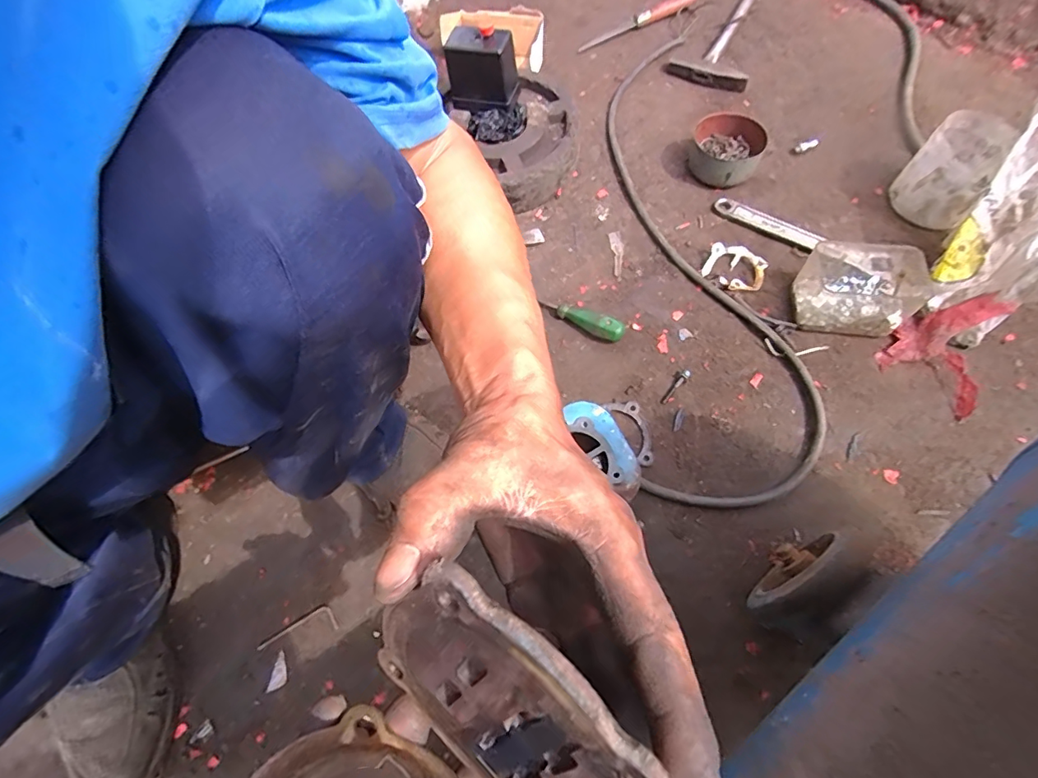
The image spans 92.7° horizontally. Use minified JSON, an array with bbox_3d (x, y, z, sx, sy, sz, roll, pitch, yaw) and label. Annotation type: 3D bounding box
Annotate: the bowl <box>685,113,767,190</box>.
[{"bbox_3d":[0.303,-0.351,0.730,0.102,0.047,0.117,18,66,13],"label":"bowl"}]

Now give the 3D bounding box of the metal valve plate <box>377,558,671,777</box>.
[{"bbox_3d":[-0.007,0.095,0.147,0.082,0.083,0.004,45,42,8],"label":"metal valve plate"}]

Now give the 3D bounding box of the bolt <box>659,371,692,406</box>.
[{"bbox_3d":[0.187,-0.004,0.601,0.016,0.006,0.053,38,71,20],"label":"bolt"}]

